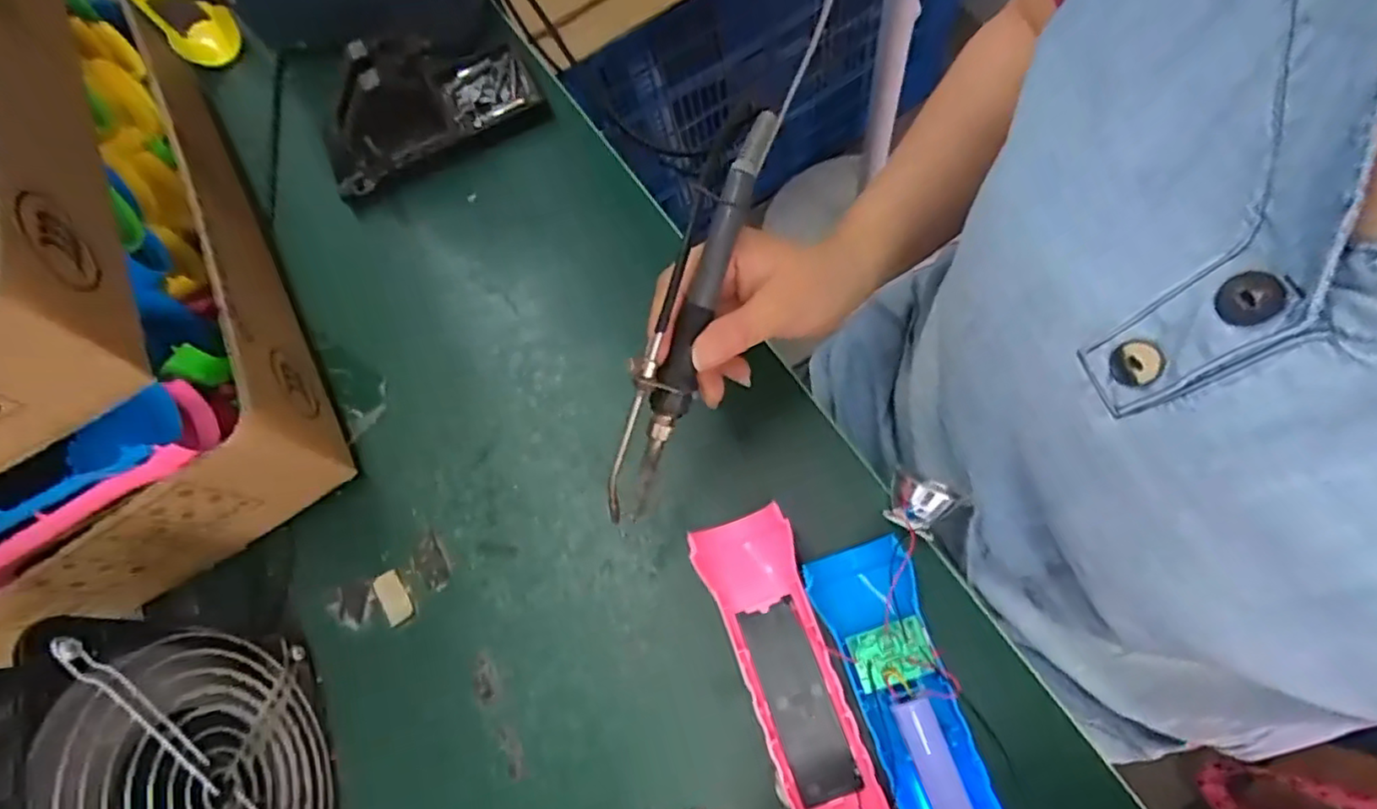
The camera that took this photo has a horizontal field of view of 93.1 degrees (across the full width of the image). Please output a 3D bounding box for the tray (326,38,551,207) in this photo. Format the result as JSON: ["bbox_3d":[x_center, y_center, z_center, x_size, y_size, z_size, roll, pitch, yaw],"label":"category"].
[{"bbox_3d":[-0.188,-0.212,0.453,0.159,0.077,0.077,-34,70,-6],"label":"tray"}]

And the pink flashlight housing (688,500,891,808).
[{"bbox_3d":[0.048,0.127,0.317,0.046,0.022,0.152,-19,70,-6],"label":"pink flashlight housing"}]

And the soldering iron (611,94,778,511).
[{"bbox_3d":[-0.002,-0.039,0.304,0.024,0.026,0.194,19,99,10],"label":"soldering iron"}]

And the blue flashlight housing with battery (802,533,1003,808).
[{"bbox_3d":[0.101,0.139,0.301,0.046,0.026,0.151,-18,69,1],"label":"blue flashlight housing with battery"}]

